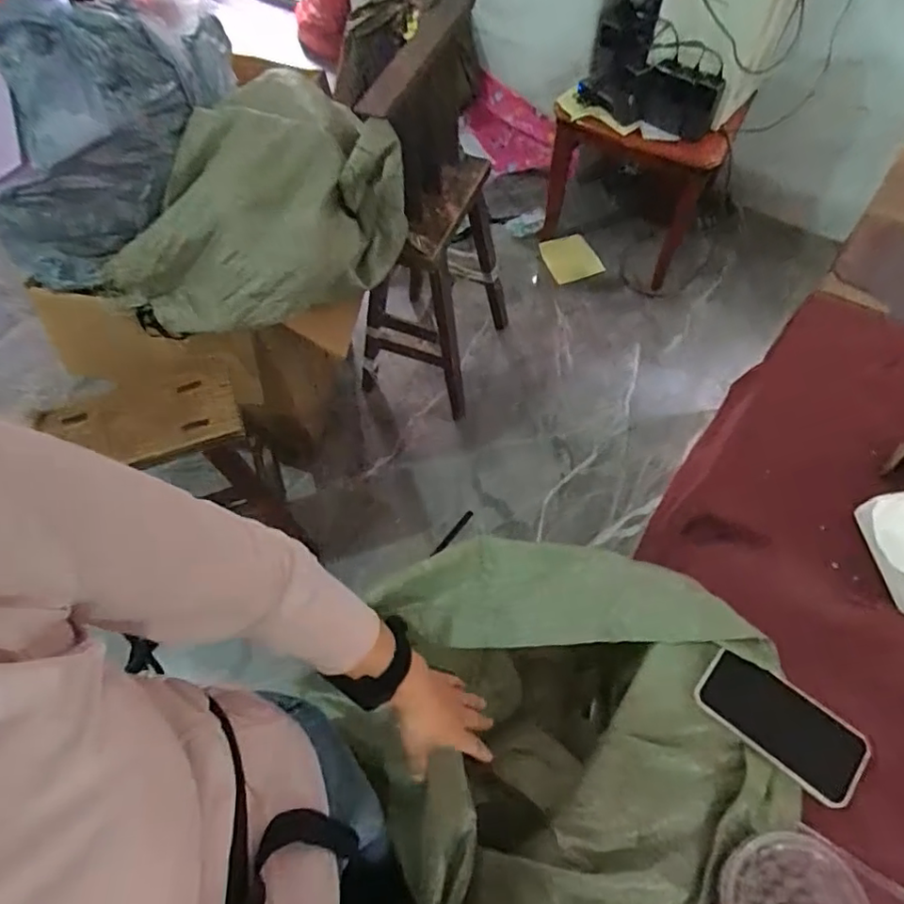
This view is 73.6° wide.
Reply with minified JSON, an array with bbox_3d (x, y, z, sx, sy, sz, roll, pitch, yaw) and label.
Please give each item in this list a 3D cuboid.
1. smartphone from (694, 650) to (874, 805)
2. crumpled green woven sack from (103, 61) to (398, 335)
[{"bbox_3d":[0.345,0.283,0.633,0.162,0.011,0.080,35,76,26],"label":"smartphone"},{"bbox_3d":[-0.328,-0.414,1.077,0.324,0.235,0.492,33,67,18],"label":"crumpled green woven sack"}]

